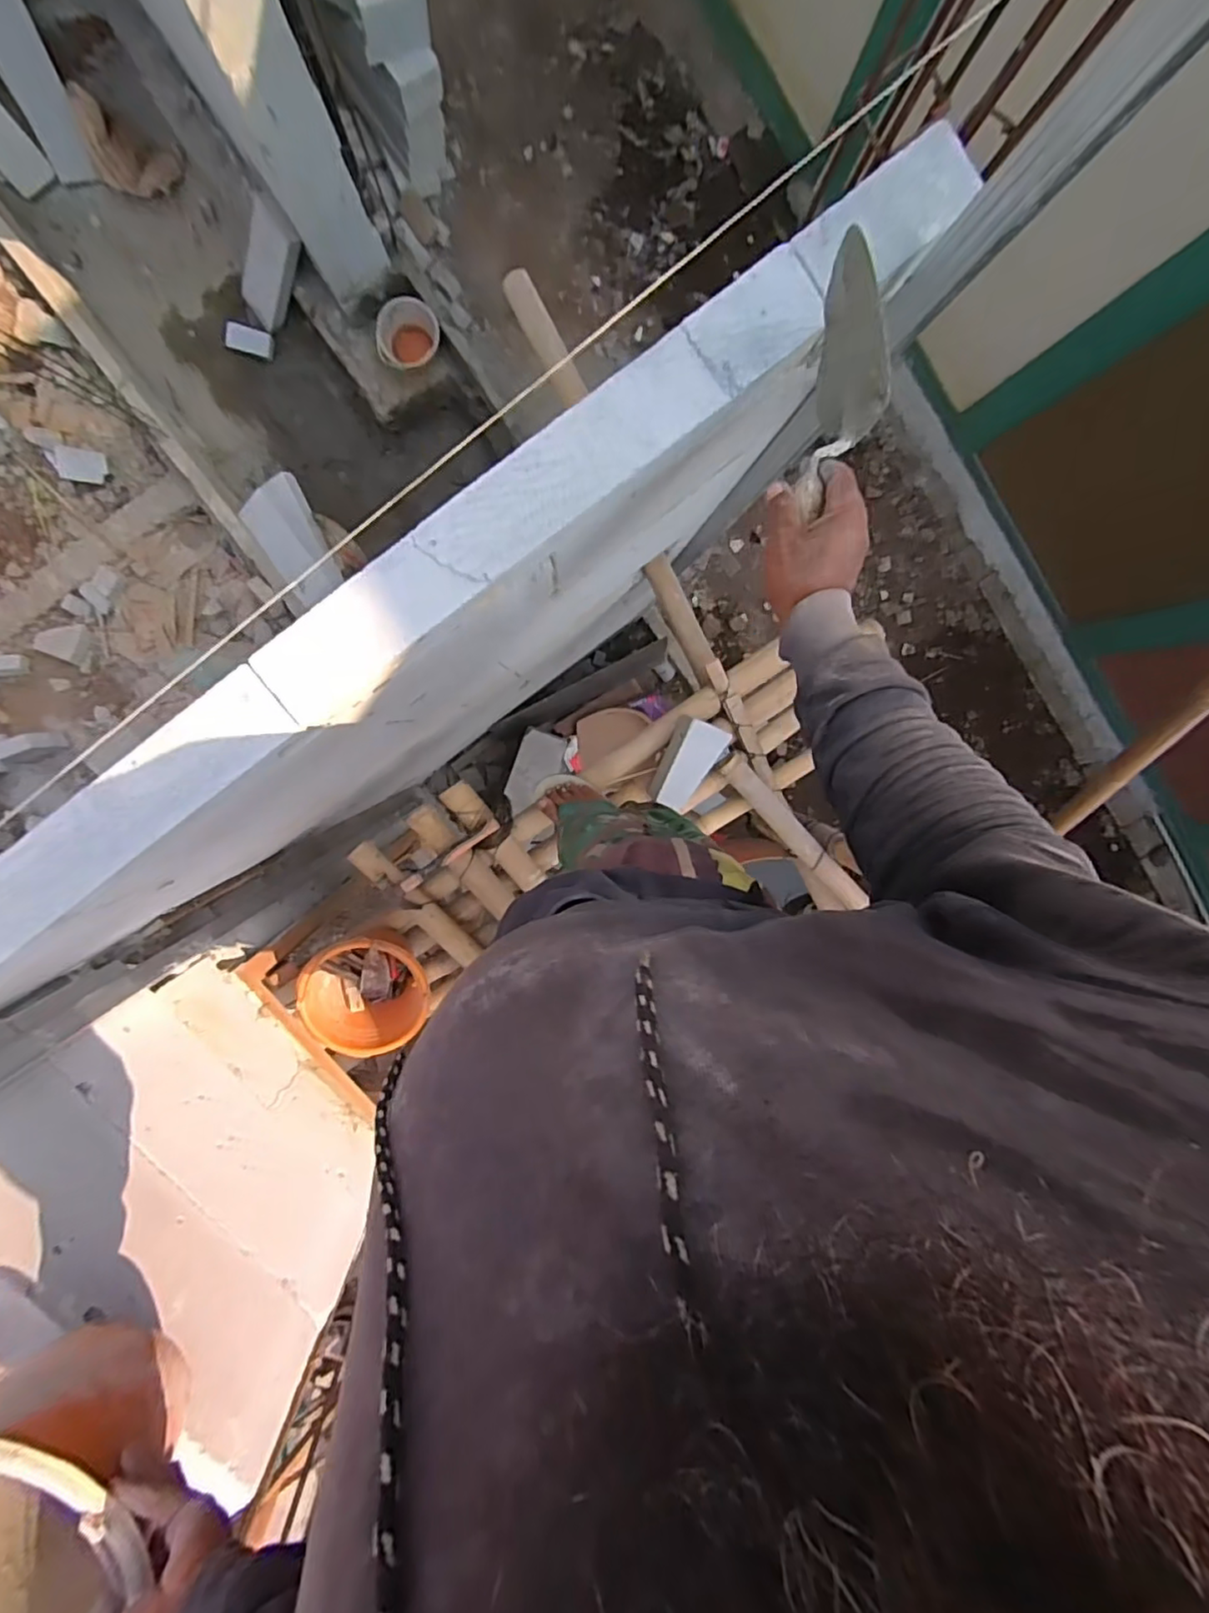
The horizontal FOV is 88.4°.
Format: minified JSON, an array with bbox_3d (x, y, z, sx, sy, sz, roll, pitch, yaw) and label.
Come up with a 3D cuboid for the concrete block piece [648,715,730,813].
[{"bbox_3d":[0.181,-0.086,1.337,0.110,0.066,0.207,24,96,-8],"label":"concrete block piece"}]

